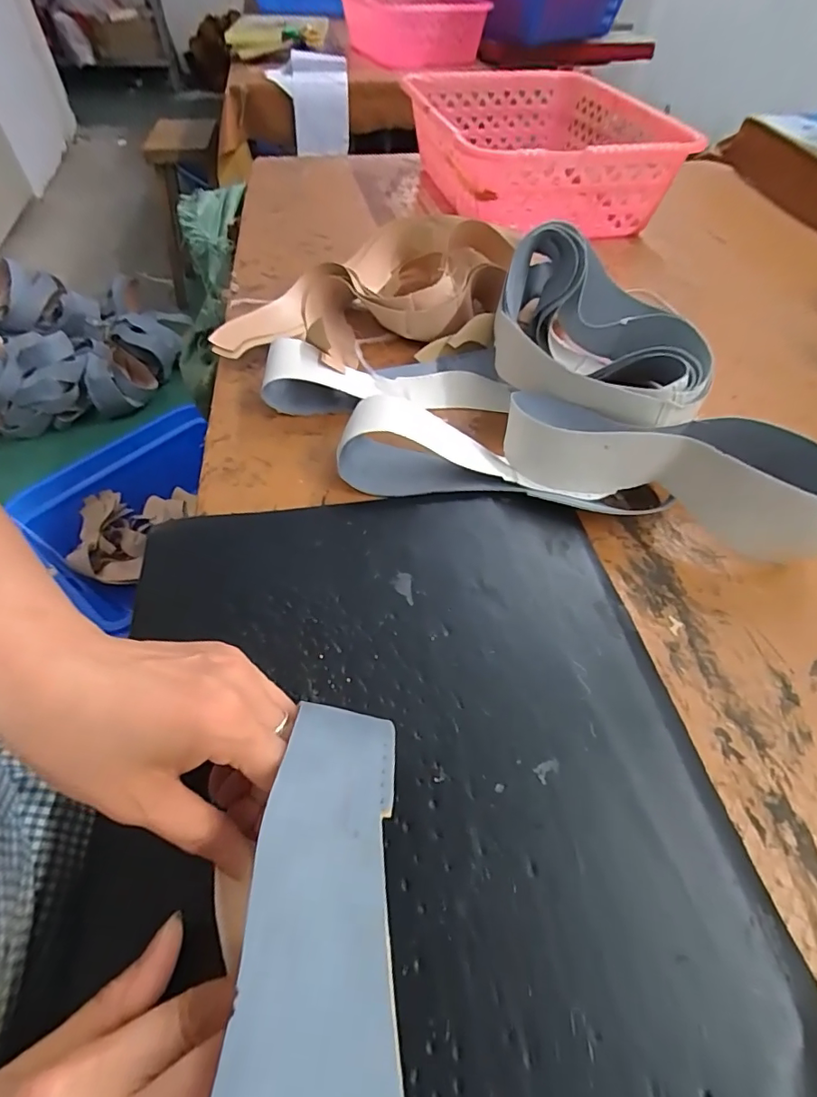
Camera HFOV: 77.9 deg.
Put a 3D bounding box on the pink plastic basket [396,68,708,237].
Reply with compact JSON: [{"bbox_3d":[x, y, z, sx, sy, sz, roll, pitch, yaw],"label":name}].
[{"bbox_3d":[0.183,-0.602,0.774,0.335,0.121,0.409,-6,53,-6],"label":"pink plastic basket"}]

